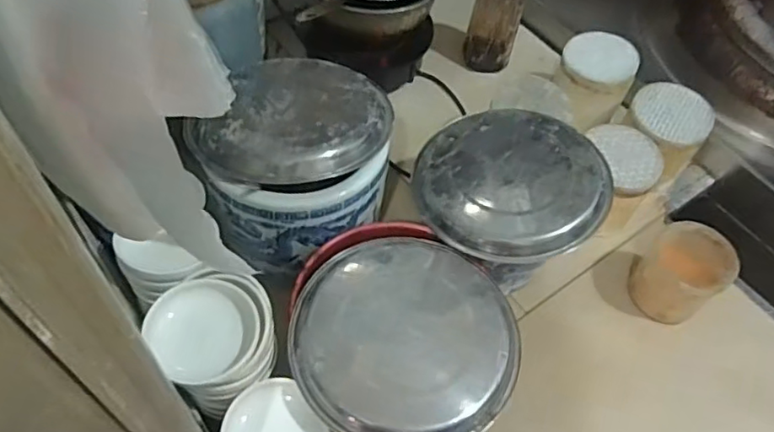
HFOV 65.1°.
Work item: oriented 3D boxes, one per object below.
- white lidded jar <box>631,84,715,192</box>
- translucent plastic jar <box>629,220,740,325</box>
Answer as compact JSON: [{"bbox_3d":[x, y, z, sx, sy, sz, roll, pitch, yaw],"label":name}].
[{"bbox_3d":[0.352,-0.102,0.784,0.092,0.105,0.100,2,55,-3],"label":"white lidded jar"},{"bbox_3d":[0.331,0.065,0.691,0.088,0.093,0.084,2,55,-3],"label":"translucent plastic jar"}]

